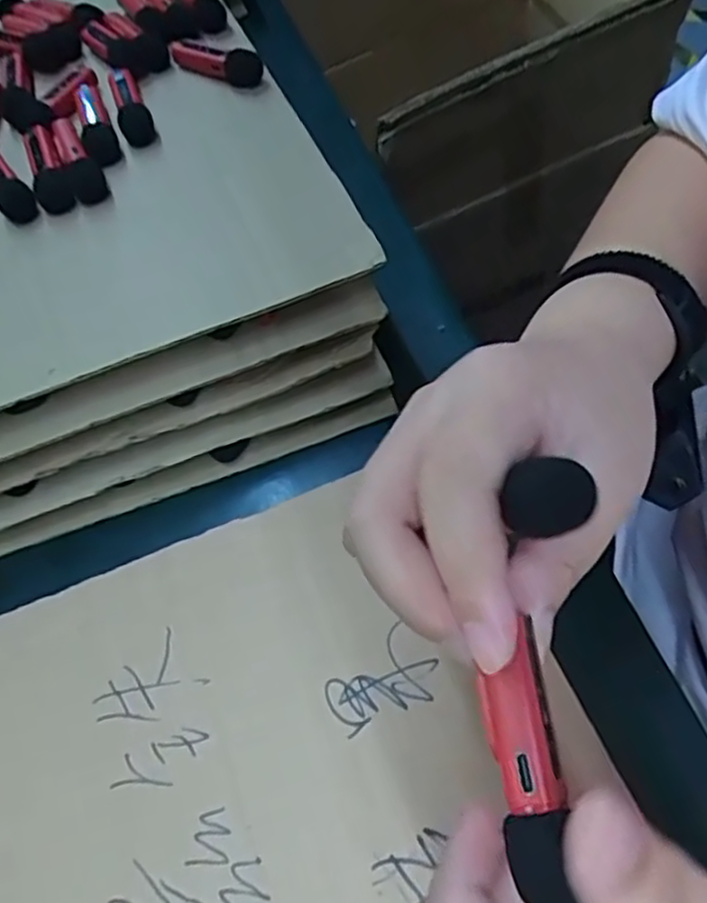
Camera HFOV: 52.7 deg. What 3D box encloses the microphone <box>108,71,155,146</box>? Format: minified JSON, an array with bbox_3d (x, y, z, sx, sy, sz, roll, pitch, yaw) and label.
[{"bbox_3d":[-0.136,-0.214,0.434,0.019,0.025,0.055,-20,61,-1],"label":"microphone"}]

